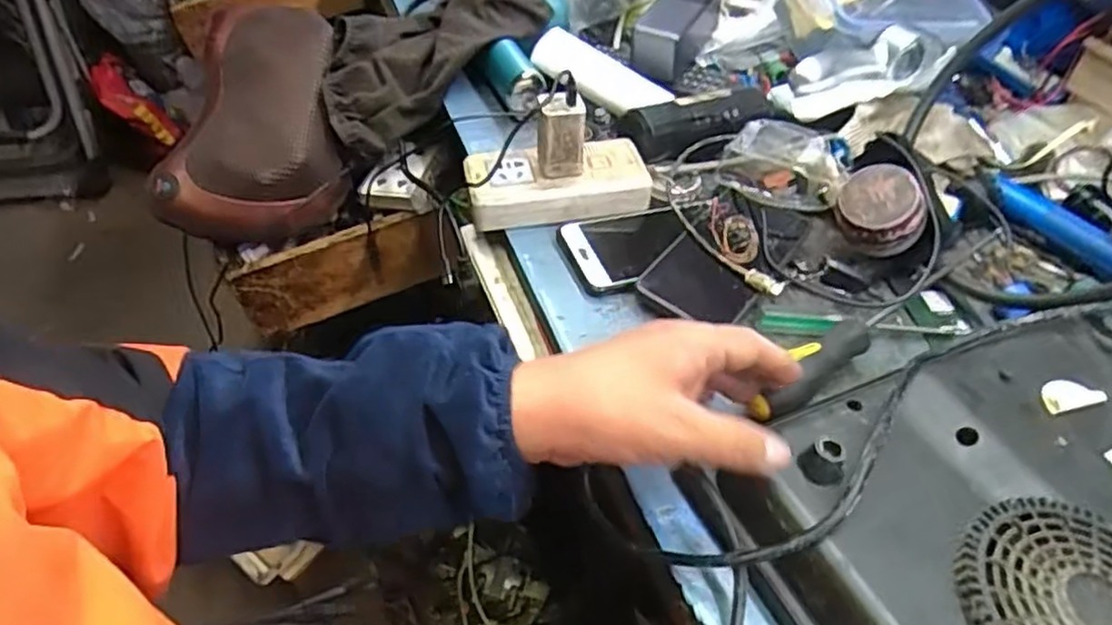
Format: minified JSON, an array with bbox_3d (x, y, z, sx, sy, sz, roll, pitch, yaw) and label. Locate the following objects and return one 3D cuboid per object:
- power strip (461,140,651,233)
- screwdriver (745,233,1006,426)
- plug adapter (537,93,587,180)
[{"bbox_3d":[0.001,-0.109,0.593,0.149,0.038,0.069,-6,47,-14],"label":"power strip"},{"bbox_3d":[0.210,0.016,0.498,0.224,0.025,0.025,-29,55,-30],"label":"screwdriver"},{"bbox_3d":[0.004,-0.139,0.563,0.037,0.070,0.023,1,45,-7],"label":"plug adapter"}]

